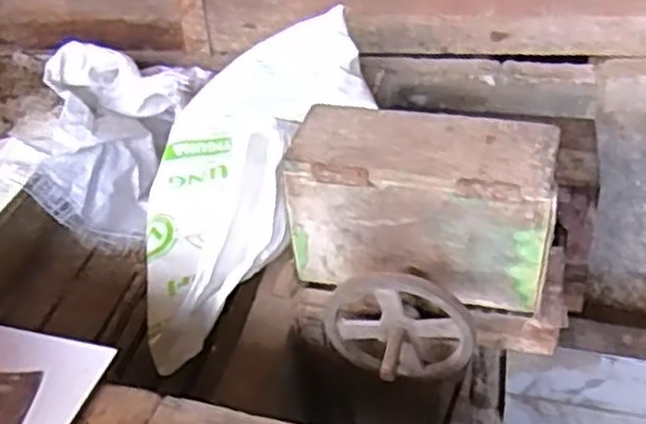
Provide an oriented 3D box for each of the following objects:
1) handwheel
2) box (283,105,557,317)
[{"bbox_3d":[0.096,0.172,1.032,0.194,0.173,0.085,6,41,13],"label":"handwheel"},{"bbox_3d":[0.134,-0.007,1.105,0.353,0.228,0.136,5,41,12],"label":"box"}]

